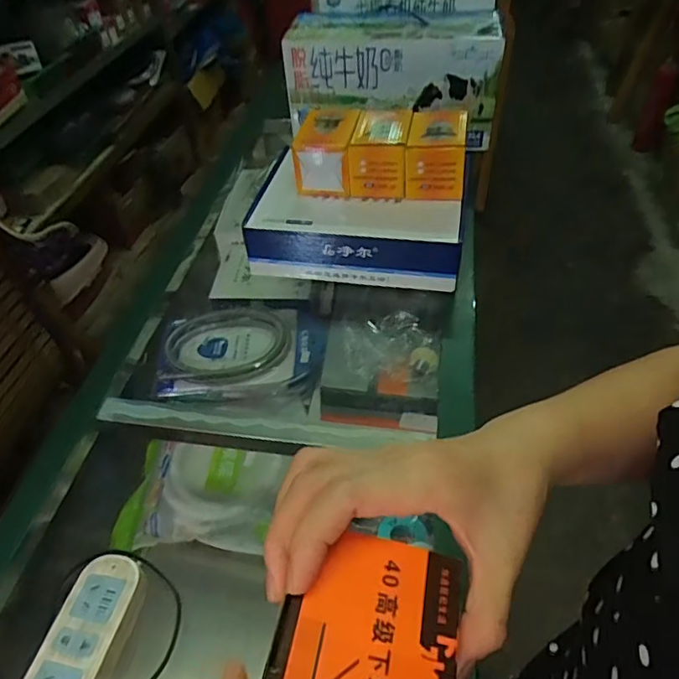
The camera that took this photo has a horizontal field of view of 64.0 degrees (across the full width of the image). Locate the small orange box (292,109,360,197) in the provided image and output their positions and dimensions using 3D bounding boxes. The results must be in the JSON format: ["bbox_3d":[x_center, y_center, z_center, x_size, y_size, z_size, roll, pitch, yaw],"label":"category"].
[{"bbox_3d":[-0.018,-0.255,0.731,0.079,0.072,0.100,4,47,7],"label":"small orange box"}]

